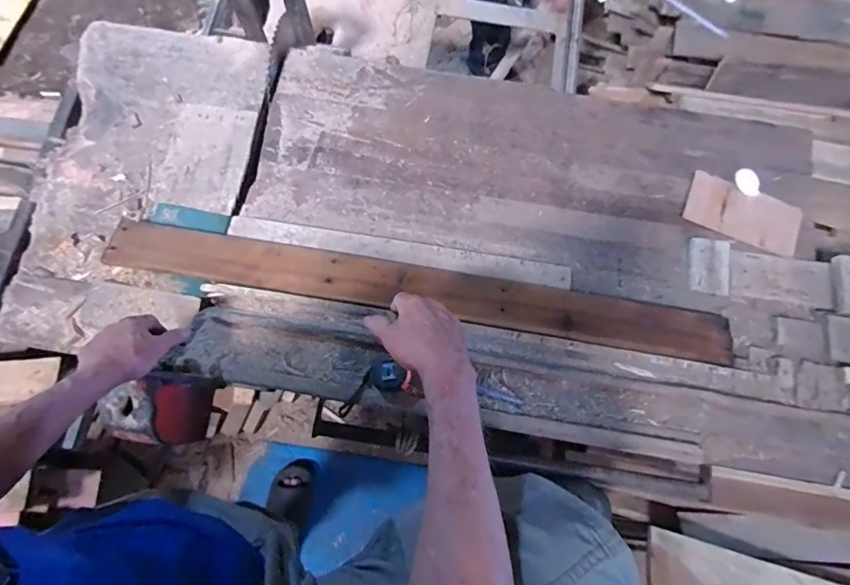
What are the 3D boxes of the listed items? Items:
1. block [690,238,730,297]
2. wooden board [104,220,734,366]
[{"bbox_3d":[0.536,-0.049,0.837,0.069,0.010,0.109,10,70,2],"label":"block"},{"bbox_3d":[-0.016,-0.004,0.782,1.063,0.021,0.086,10,70,1],"label":"wooden board"}]

